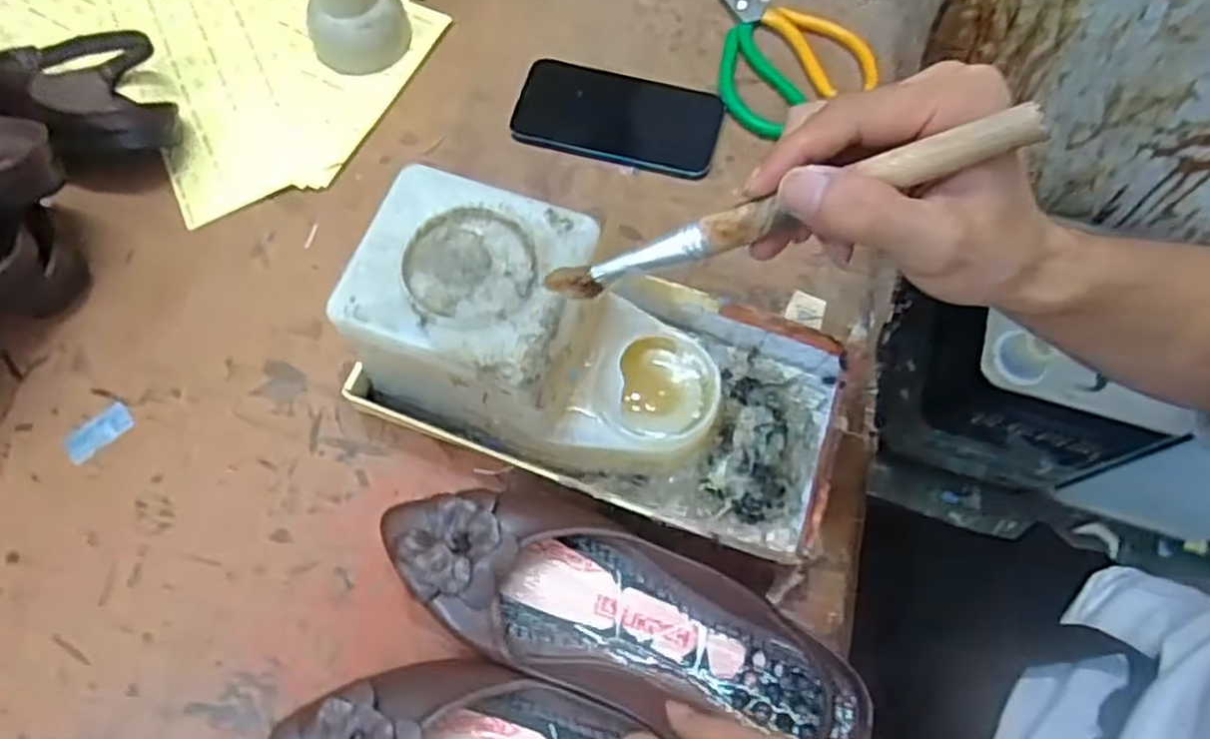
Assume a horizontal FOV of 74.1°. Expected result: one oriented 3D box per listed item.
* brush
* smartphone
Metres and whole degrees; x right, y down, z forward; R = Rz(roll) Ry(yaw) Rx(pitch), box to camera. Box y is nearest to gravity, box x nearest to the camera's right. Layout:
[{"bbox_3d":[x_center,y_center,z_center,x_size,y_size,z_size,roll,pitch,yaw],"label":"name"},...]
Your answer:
[{"bbox_3d":[0.063,-0.058,0.300,0.184,0.010,0.014,-17,68,20],"label":"brush"},{"bbox_3d":[0.010,-0.180,0.564,0.140,0.010,0.074,13,70,6],"label":"smartphone"}]

